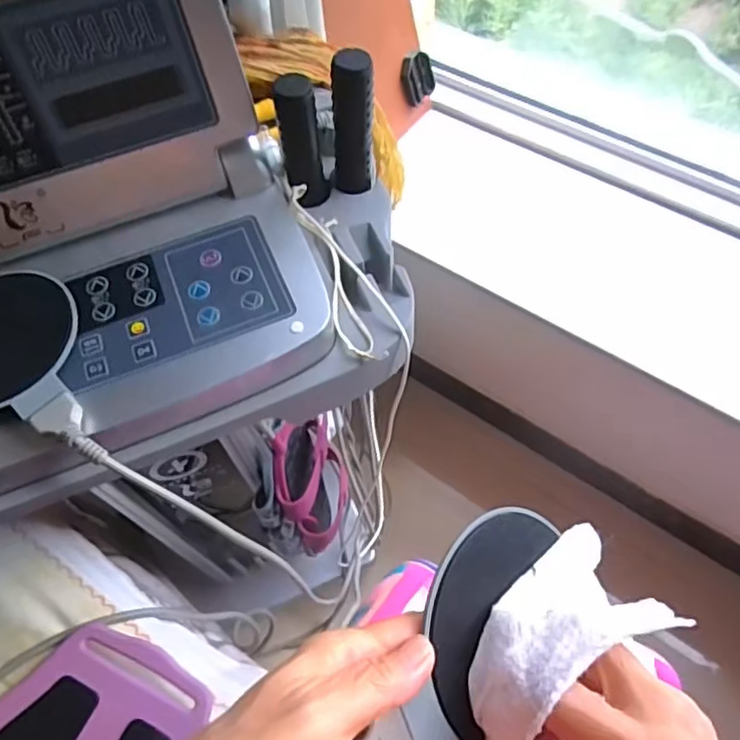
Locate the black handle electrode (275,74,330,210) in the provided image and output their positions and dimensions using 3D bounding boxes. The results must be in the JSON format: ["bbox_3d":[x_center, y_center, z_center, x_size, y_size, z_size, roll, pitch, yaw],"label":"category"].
[{"bbox_3d":[-0.050,-0.163,0.450,0.029,0.095,0.034,-10,61,-2],"label":"black handle electrode"}]

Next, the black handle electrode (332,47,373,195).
[{"bbox_3d":[-0.013,-0.181,0.460,0.033,0.108,0.021,-8,61,-1],"label":"black handle electrode"}]

